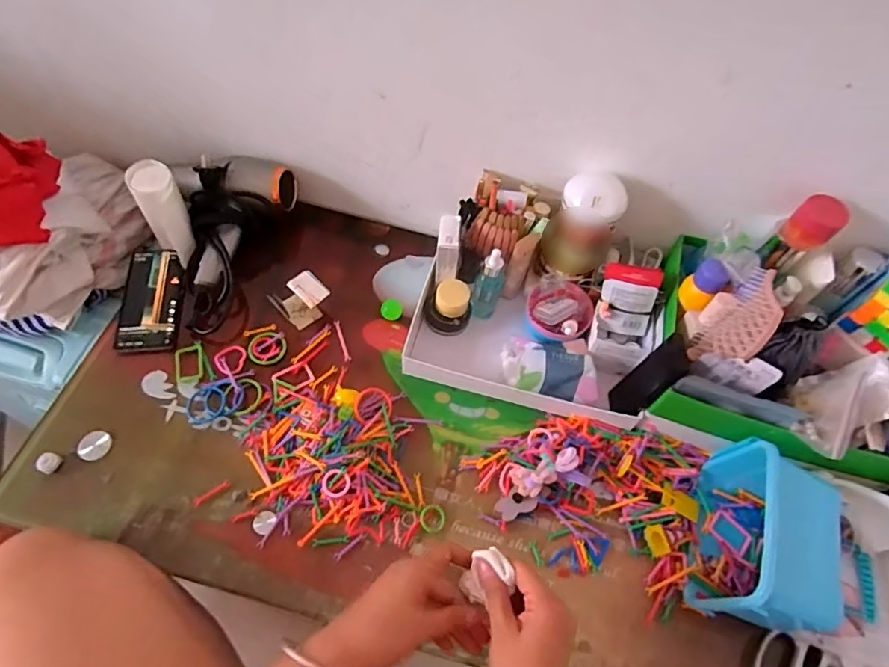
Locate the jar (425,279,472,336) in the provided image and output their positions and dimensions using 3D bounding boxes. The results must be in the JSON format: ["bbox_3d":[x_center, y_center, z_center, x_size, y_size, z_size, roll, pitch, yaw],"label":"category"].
[{"bbox_3d":[0.007,-0.035,0.721,0.054,0.054,0.057,2,60,-3],"label":"jar"}]

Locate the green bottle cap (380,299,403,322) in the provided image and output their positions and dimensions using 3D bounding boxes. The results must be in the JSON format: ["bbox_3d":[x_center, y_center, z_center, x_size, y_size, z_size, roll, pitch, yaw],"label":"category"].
[{"bbox_3d":[-0.073,-0.031,0.736,0.029,0.025,0.023,-4,61,-7],"label":"green bottle cap"}]

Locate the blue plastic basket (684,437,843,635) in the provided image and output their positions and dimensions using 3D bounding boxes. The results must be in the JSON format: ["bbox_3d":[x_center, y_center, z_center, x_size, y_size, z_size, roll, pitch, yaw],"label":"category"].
[{"bbox_3d":[0.341,0.212,0.564,0.114,0.123,0.174,16,60,5],"label":"blue plastic basket"}]

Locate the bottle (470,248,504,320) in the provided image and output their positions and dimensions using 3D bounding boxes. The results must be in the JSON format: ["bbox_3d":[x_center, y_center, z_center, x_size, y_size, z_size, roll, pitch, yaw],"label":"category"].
[{"bbox_3d":[0.058,-0.061,0.705,0.037,0.113,0.038,14,60,3],"label":"bottle"}]

